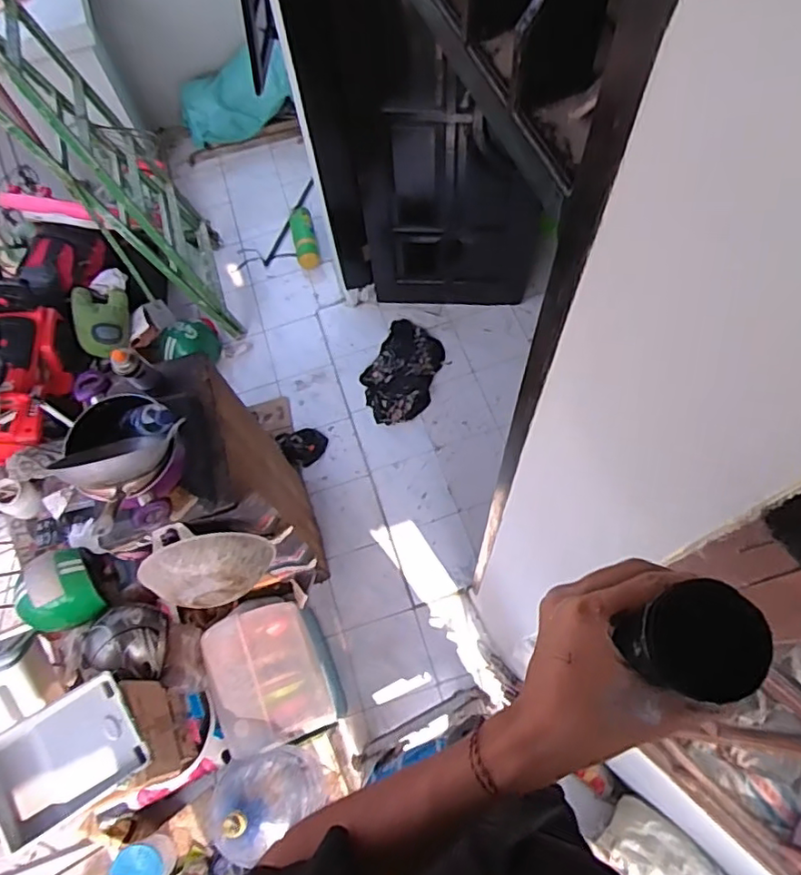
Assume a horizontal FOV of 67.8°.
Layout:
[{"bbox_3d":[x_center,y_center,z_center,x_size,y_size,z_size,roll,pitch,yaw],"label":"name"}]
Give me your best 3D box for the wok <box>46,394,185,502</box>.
[{"bbox_3d":[-0.625,0.016,1.296,0.248,0.129,0.248,-37,47,-27],"label":"wok"}]

